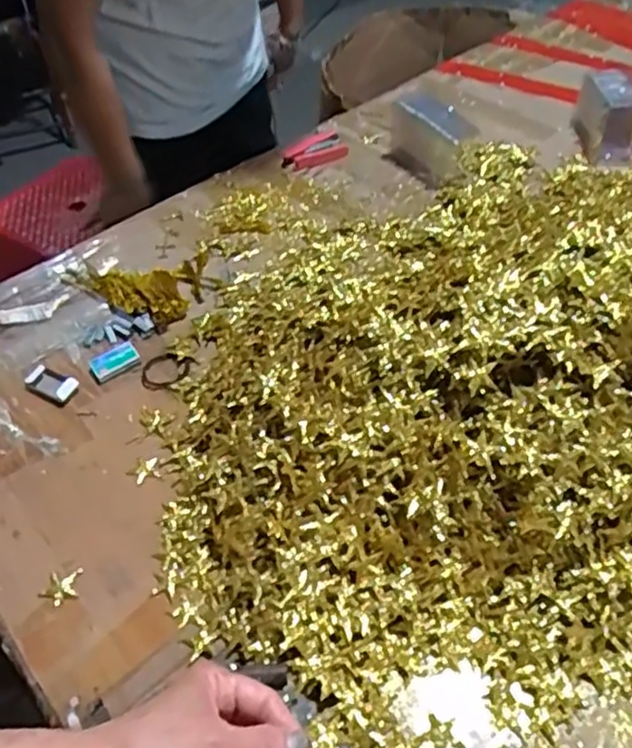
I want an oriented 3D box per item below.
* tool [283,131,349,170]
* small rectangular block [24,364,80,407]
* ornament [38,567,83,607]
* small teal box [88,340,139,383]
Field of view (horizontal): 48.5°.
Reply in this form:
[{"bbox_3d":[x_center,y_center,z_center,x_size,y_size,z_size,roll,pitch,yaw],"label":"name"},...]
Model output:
[{"bbox_3d":[-0.003,-0.327,1.038,0.098,0.023,0.048,-25,54,-18],"label":"tool"},{"bbox_3d":[-0.295,0.010,0.778,0.065,0.017,0.034,26,56,21],"label":"small rectangular block"},{"bbox_3d":[-0.233,0.196,0.642,0.037,0.006,0.032,-8,51,-6],"label":"ornament"},{"bbox_3d":[-0.228,-0.015,0.794,0.052,0.009,0.032,-26,55,-19],"label":"small teal box"}]

